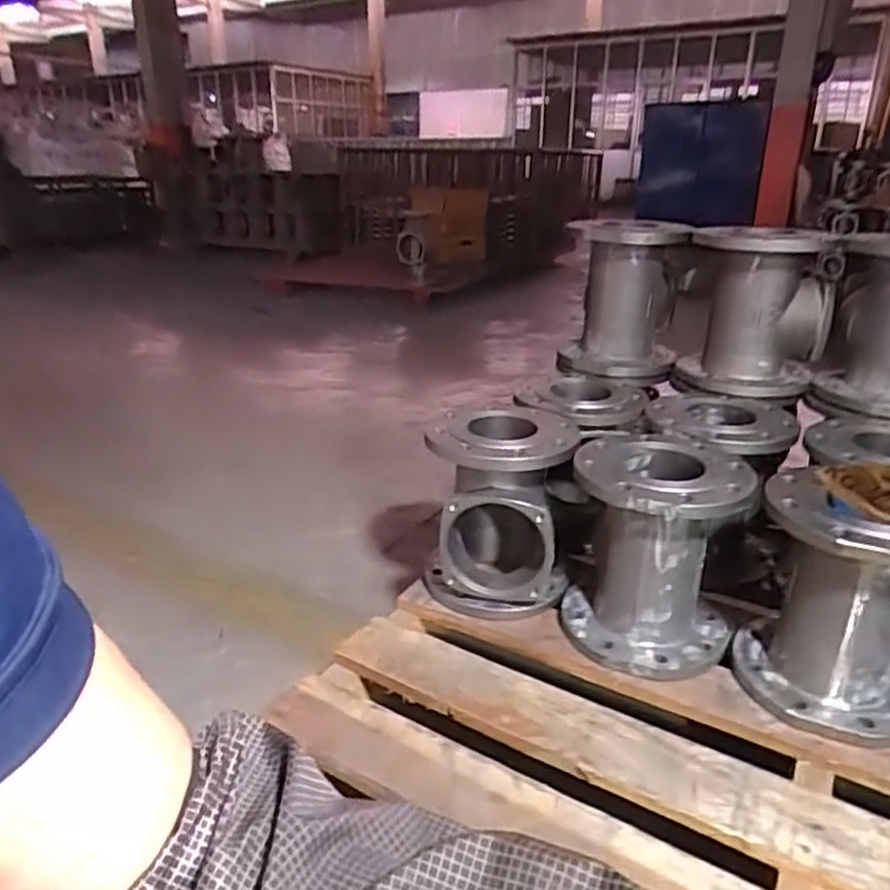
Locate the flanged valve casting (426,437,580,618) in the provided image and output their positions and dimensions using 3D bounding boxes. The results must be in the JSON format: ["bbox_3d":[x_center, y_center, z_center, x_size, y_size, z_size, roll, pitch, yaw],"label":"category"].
[{"bbox_3d":[0.077,0.099,1.023,0.206,0.263,0.199,1,23,2],"label":"flanged valve casting"}]

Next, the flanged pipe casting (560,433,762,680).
[{"bbox_3d":[0.278,0.130,0.936,0.205,0.247,0.245,8,24,17],"label":"flanged pipe casting"}]

